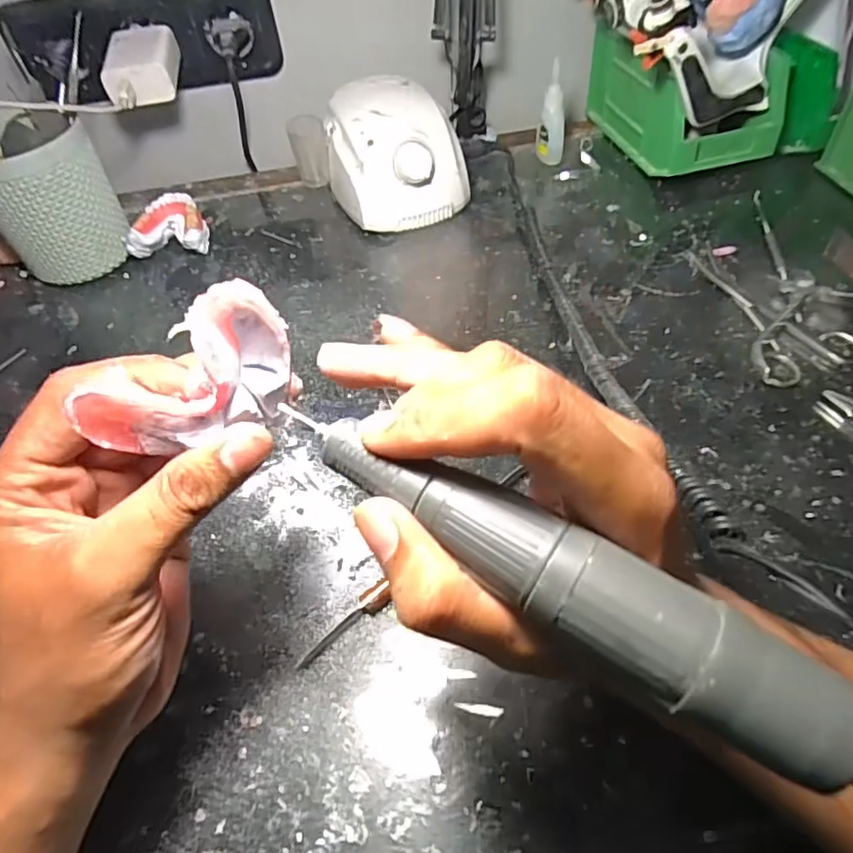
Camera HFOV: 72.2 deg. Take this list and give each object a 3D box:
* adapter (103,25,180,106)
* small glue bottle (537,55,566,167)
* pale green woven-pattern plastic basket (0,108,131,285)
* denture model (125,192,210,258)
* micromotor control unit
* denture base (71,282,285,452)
[{"bbox_3d":[-0.235,-0.301,0.488,0.052,0.033,0.077,-11,51,-3],"label":"adapter"},{"bbox_3d":[0.115,-0.281,0.534,0.014,0.082,0.025,-34,56,-20],"label":"small glue bottle"},{"bbox_3d":[-0.299,-0.179,0.470,0.092,0.113,0.083,-30,55,-18],"label":"pale green woven-pattern plastic basket"},{"bbox_3d":[-0.219,-0.170,0.505,0.062,0.035,0.050,-6,51,0],"label":"denture model"},{"bbox_3d":[-0.032,-0.234,0.510,0.101,0.082,0.132,-25,54,-15],"label":"micromotor control unit"},{"bbox_3d":[-0.073,-0.014,0.180,0.064,0.045,0.017,-27,54,-16],"label":"denture base"}]

